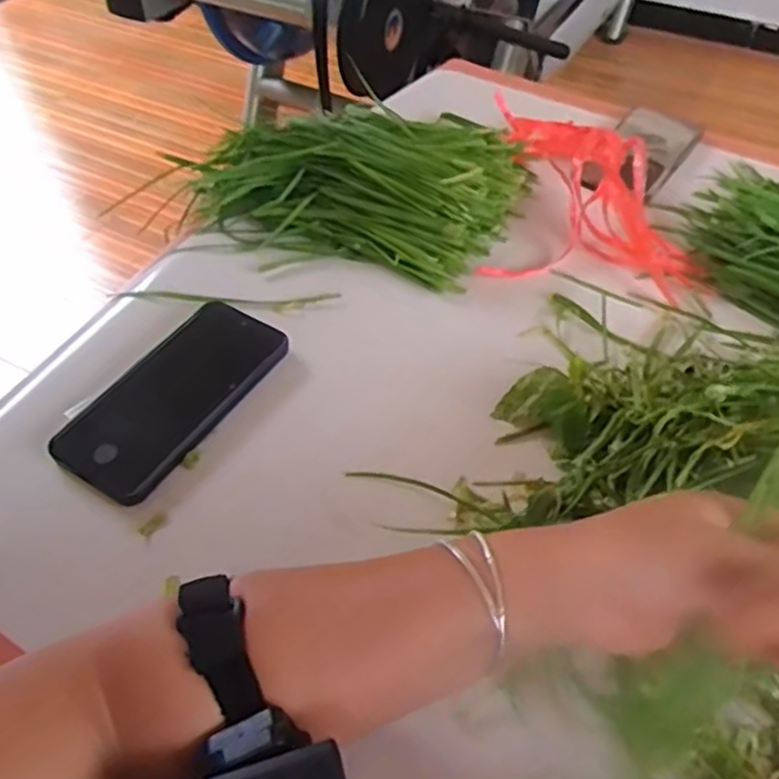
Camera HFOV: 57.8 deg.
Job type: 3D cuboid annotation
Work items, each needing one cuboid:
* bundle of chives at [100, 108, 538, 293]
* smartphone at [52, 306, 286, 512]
[{"bbox_3d":[-0.041,-0.179,0.605,0.314,0.060,0.170,6,50,4],"label":"bundle of chives"},{"bbox_3d":[-0.145,0.004,0.483,0.078,0.014,0.164,26,54,20],"label":"smartphone"}]

